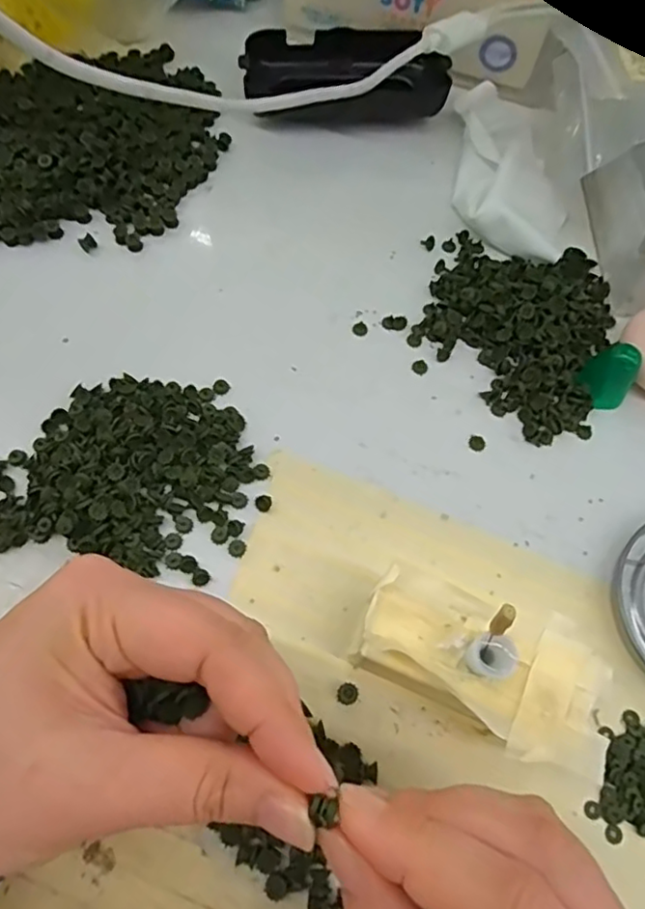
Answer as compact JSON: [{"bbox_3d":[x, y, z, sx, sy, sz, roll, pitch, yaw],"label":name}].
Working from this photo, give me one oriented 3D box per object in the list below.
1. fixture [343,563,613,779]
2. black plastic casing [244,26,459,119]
[{"bbox_3d":[0.056,0.076,0.224,0.088,0.035,0.045,26,68,8],"label":"fixture"},{"bbox_3d":[0.013,-0.214,0.350,0.109,0.029,0.042,3,67,-2],"label":"black plastic casing"}]

